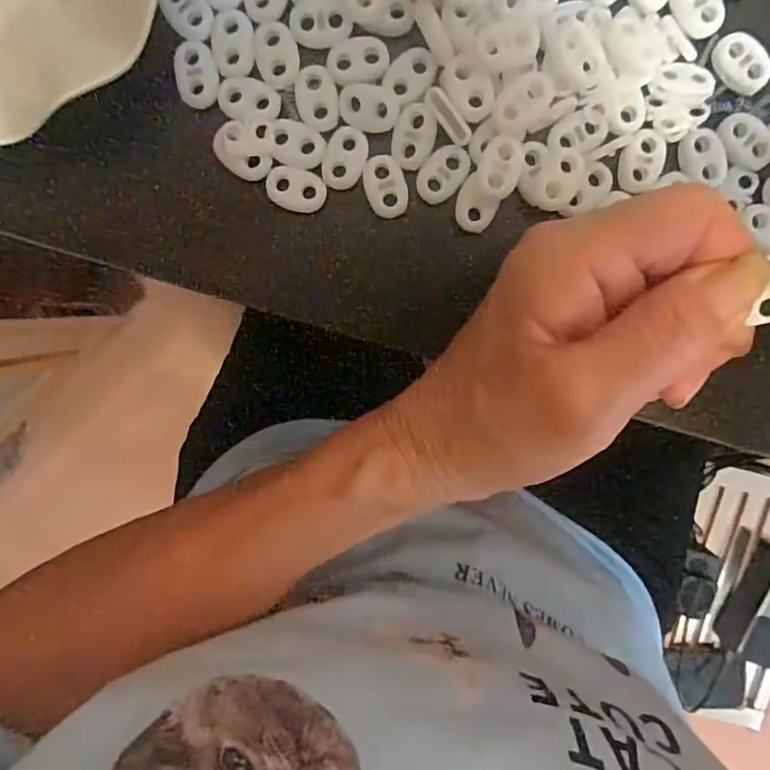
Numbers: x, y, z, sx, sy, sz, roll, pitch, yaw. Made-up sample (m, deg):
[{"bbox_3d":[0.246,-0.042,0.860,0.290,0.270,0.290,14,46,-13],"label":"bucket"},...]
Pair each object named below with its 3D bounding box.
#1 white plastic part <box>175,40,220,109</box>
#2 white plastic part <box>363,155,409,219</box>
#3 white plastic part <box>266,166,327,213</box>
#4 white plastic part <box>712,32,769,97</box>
[{"bbox_3d":[-0.068,-0.112,0.208,0.014,0.004,0.022,-8,98,1],"label":"white plastic part"},{"bbox_3d":[0.000,-0.073,0.213,0.015,0.004,0.022,-22,98,3],"label":"white plastic part"},{"bbox_3d":[-0.033,-0.072,0.214,0.022,0.004,0.015,13,98,-2],"label":"white plastic part"},{"bbox_3d":[0.130,-0.116,0.209,0.015,0.004,0.023,-38,97,5],"label":"white plastic part"}]

